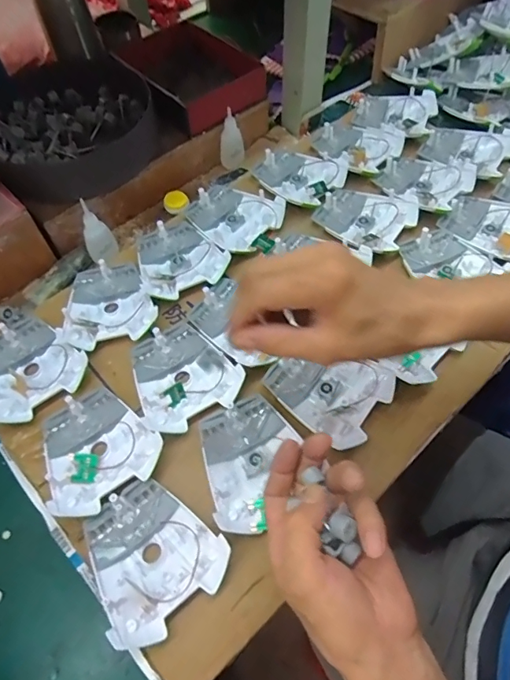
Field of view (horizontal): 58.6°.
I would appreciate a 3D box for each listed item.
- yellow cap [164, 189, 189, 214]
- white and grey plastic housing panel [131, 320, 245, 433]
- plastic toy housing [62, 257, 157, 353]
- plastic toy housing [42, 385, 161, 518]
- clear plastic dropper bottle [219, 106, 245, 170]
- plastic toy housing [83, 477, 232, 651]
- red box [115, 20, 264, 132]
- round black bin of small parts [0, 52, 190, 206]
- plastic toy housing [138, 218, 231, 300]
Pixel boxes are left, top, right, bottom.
[{"bbox_3d":[-0.102,-0.179,0.587,0.030,0.015,0.029,0,59,1],"label":"yellow cap"},{"bbox_3d":[-0.072,0.030,0.450,0.096,0.013,0.111,-25,62,-14],"label":"white and grey plastic housing panel"},{"bbox_3d":[-0.159,-0.042,0.496,0.095,0.022,0.102,-13,59,-7],"label":"plastic toy housing"},{"bbox_3d":[-0.145,0.094,0.415,0.098,0.020,0.107,-30,63,-16],"label":"plastic toy housing"},{"bbox_3d":[-0.031,-0.269,0.605,0.031,0.065,0.022,-36,65,-19],"label":"clear plastic dropper bottle"},{"bbox_3d":[-0.084,0.169,0.364,0.096,0.016,0.107,-35,64,-19],"label":"plastic toy housing"},{"bbox_3d":[-0.086,-0.363,0.612,0.134,0.042,0.187,-32,63,-17],"label":"red box"},{"bbox_3d":[-0.228,-0.272,0.577,0.206,0.059,0.229,39,67,22],"label":"round black bin of small parts"},{"bbox_3d":[-0.096,-0.097,0.527,0.097,0.020,0.114,-35,64,-19],"label":"plastic toy housing"}]

